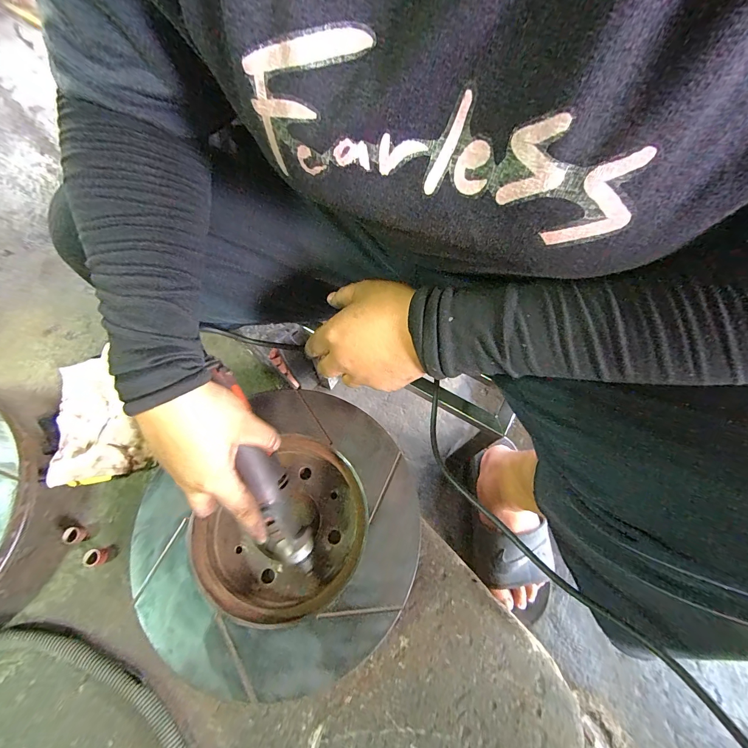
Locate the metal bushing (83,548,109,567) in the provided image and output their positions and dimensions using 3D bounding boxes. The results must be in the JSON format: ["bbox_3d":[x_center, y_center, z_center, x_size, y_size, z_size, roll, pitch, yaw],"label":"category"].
[{"bbox_3d":[-0.270,0.178,0.340,0.018,0.012,0.015,-5,67,-3],"label":"metal bushing"}]

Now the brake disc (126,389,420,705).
[{"bbox_3d":[-0.079,0.150,0.335,0.247,0.045,0.229,0,67,-1],"label":"brake disc"}]

